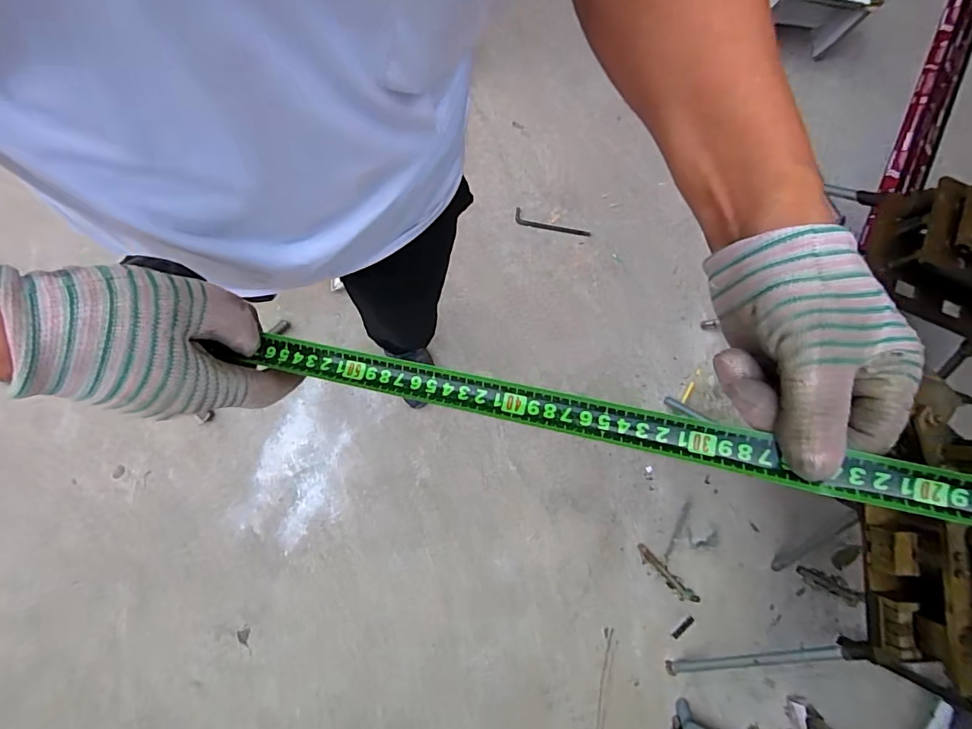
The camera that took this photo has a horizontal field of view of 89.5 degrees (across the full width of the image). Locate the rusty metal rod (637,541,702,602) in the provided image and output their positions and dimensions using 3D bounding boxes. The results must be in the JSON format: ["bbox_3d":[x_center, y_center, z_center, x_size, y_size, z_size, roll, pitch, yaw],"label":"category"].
[{"bbox_3d":[0.491,0.575,1.335,0.219,0.009,0.039,45,77,-2],"label":"rusty metal rod"}]

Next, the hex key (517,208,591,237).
[{"bbox_3d":[0.188,-0.392,1.377,0.219,0.010,0.050,14,74,3],"label":"hex key"}]

